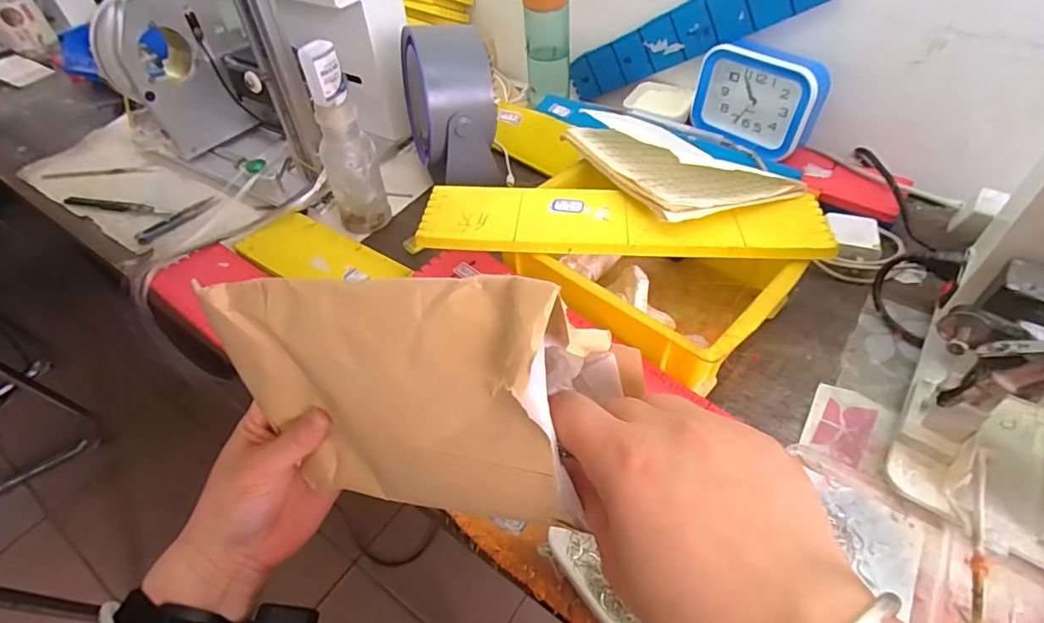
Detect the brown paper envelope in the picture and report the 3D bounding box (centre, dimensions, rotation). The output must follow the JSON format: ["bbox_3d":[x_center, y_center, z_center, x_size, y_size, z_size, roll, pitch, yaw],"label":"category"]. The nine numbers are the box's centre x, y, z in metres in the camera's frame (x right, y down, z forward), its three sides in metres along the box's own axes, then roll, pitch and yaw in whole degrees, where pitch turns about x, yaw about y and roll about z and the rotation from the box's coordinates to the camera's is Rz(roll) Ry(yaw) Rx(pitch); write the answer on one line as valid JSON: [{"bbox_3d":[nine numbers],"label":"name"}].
[{"bbox_3d":[-0.069,0.049,0.269,0.209,0.137,0.026,5,25,30],"label":"brown paper envelope"}]

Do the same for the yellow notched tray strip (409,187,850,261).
[{"bbox_3d":[0.082,-0.082,0.462,0.345,0.015,0.086,2,48,5],"label":"yellow notched tray strip"}]

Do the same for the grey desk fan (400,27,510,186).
[{"bbox_3d":[-0.085,-0.242,0.592,0.091,0.158,0.143,-13,48,-8],"label":"grey desk fan"}]

